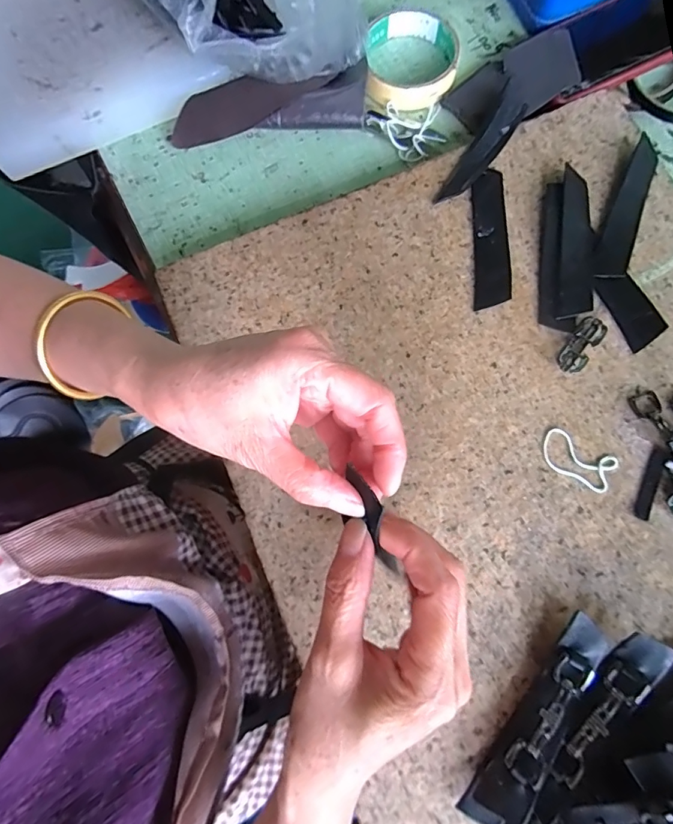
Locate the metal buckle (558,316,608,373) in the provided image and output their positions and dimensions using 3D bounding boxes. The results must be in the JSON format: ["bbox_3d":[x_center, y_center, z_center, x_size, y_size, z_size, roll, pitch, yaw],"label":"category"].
[{"bbox_3d":[0.172,-0.047,0.308,0.019,0.008,0.041,38,82,8],"label":"metal buckle"}]

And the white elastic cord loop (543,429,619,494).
[{"bbox_3d":[0.161,0.032,0.294,0.048,0.004,0.027,30,81,7],"label":"white elastic cord loop"}]

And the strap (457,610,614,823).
[{"bbox_3d":[0.118,0.179,0.256,0.027,0.021,0.125,35,81,8],"label":"strap"}]

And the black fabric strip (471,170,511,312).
[{"bbox_3d":[0.115,-0.130,0.327,0.024,0.010,0.111,2,78,2],"label":"black fabric strip"}]

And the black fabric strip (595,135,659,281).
[{"bbox_3d":[0.214,-0.148,0.324,0.025,0.008,0.117,21,80,6],"label":"black fabric strip"}]

